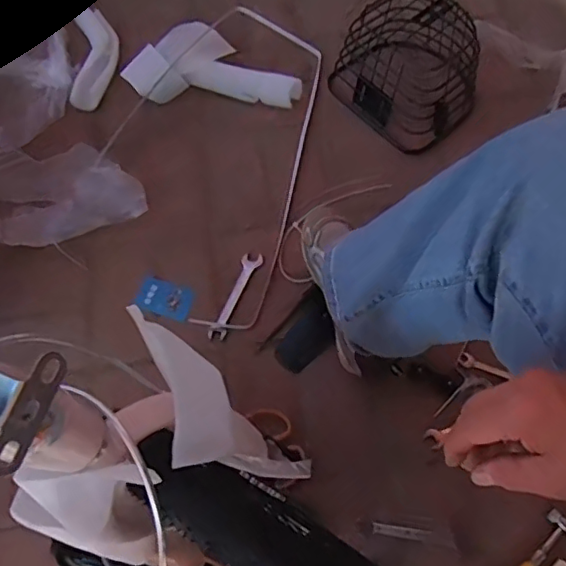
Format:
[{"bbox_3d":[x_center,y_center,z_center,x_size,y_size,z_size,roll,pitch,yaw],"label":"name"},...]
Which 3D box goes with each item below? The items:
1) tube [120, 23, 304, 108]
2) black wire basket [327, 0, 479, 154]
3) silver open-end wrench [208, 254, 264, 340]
[{"bbox_3d":[-0.118,-0.407,1.056,0.314,0.061,0.177,7,65,5],"label":"tube"},{"bbox_3d":[0.218,-0.374,0.975,0.196,0.136,0.217,-38,69,-14],"label":"black wire basket"},{"bbox_3d":[-0.075,0.019,0.880,0.031,0.011,0.151,21,67,11],"label":"silver open-end wrench"}]

